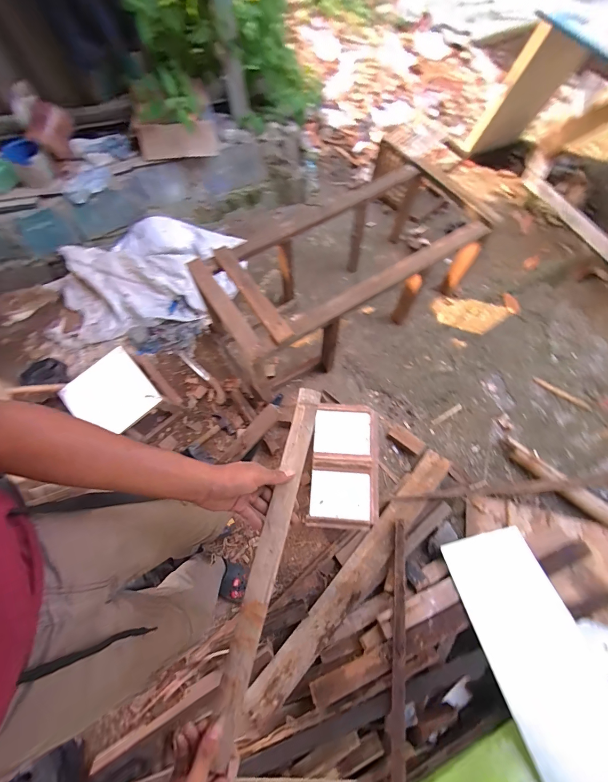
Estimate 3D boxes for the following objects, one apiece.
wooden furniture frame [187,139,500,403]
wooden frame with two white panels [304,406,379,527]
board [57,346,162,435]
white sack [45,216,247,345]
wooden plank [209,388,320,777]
[{"bbox_3d":[0.176,-0.476,1.386,1.120,0.442,0.507,-29,69,-11],"label":"wooden furniture frame"},{"bbox_3d":[0.130,0.220,1.034,0.206,0.039,0.381,5,67,3],"label":"wooden frame with two white panels"},{"bbox_3d":[-0.718,0.016,1.235,0.268,0.012,0.277,-39,82,-13],"label":"board"},{"bbox_3d":[-0.734,-0.547,1.585,0.931,0.161,0.501,-14,70,-6],"label":"white sack"},{"bbox_3d":[-0.046,0.217,0.466,0.035,0.015,0.462,14,74,4],"label":"wooden plank"}]

